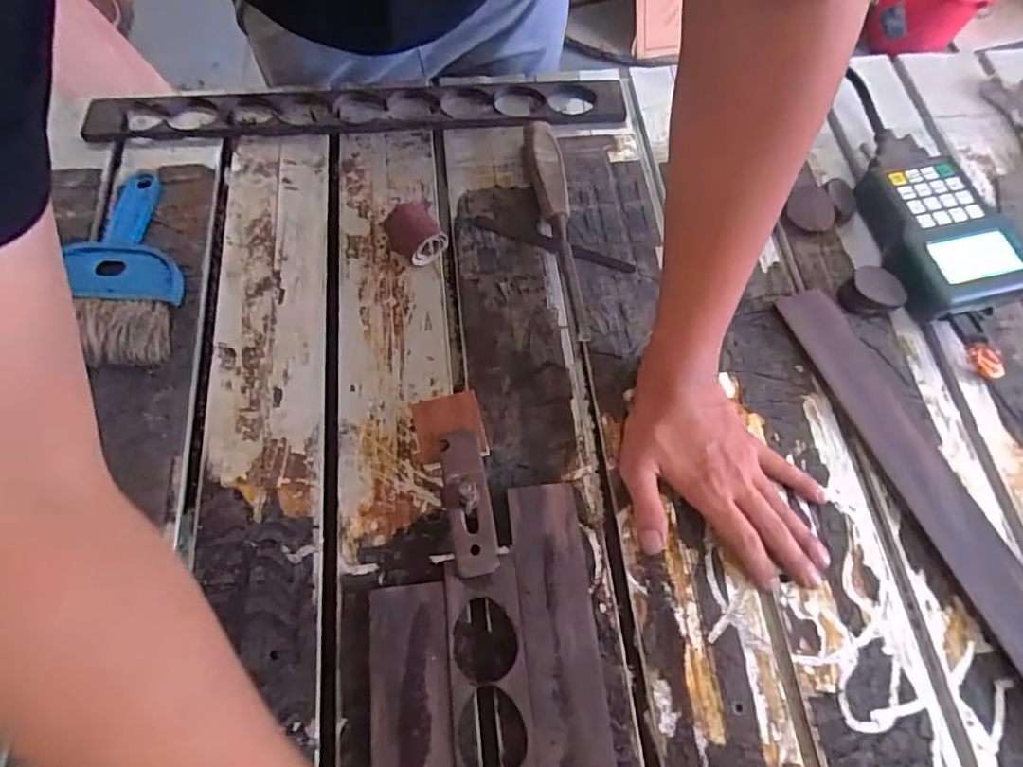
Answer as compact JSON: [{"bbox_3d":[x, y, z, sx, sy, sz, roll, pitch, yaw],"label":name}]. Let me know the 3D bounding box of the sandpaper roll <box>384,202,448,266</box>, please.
[{"bbox_3d":[-0.084,-0.127,0.492,0.040,0.033,0.046,-28,70,-14],"label":"sandpaper roll"}]

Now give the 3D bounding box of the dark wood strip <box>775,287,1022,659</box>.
[{"bbox_3d":[0.333,0.121,0.404,0.051,0.013,0.454,-19,68,-10],"label":"dark wood strip"}]

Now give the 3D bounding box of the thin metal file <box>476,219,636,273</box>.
[{"bbox_3d":[0.037,-0.121,0.502,0.144,0.004,0.014,17,67,6],"label":"thin metal file"}]

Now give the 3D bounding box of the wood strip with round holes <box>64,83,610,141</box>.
[{"bbox_3d":[-0.145,-0.267,0.556,0.507,0.020,0.067,-1,66,-3],"label":"wood strip with round holes"}]

